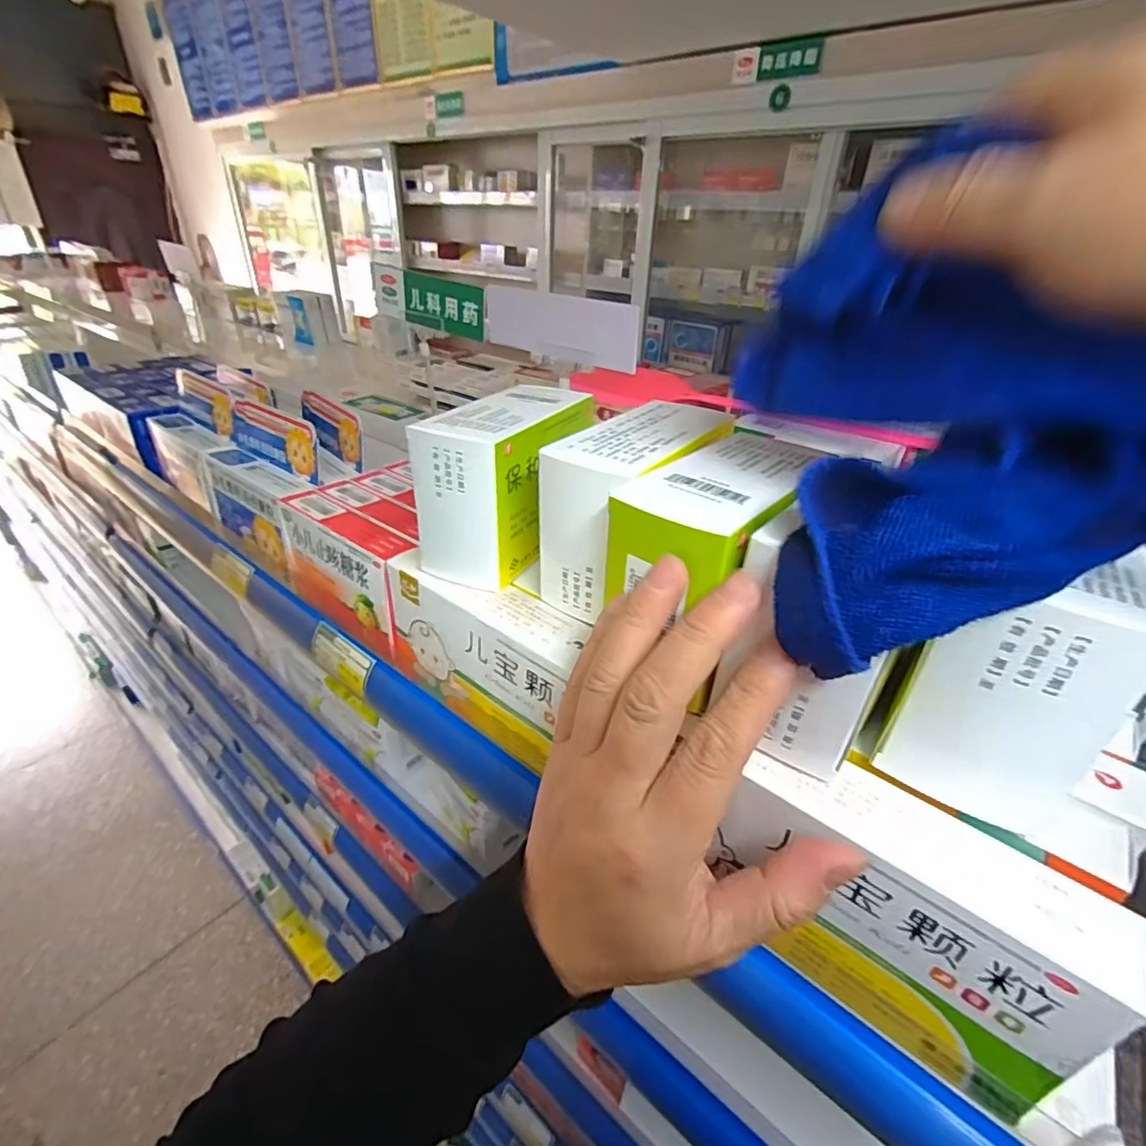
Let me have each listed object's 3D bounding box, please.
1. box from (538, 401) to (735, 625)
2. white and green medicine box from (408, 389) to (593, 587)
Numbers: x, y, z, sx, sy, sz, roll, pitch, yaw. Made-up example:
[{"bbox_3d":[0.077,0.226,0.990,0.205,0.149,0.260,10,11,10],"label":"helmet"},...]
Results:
[{"bbox_3d":[0.037,-0.039,0.315,0.060,0.079,0.115,26,39,33],"label":"box"},{"bbox_3d":[-0.036,-0.054,0.348,0.057,0.093,0.122,19,35,24],"label":"white and green medicine box"}]

